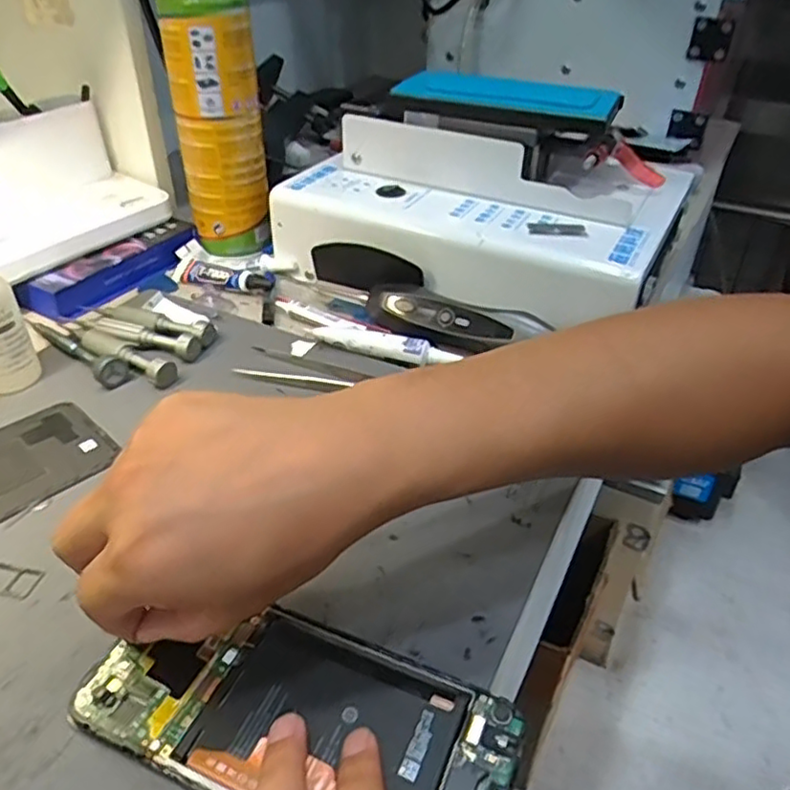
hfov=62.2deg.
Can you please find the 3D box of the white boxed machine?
[{"bbox_3d":[0.064,-0.156,0.490,0.270,0.124,0.198,18,41,21],"label":"white boxed machine"}]

